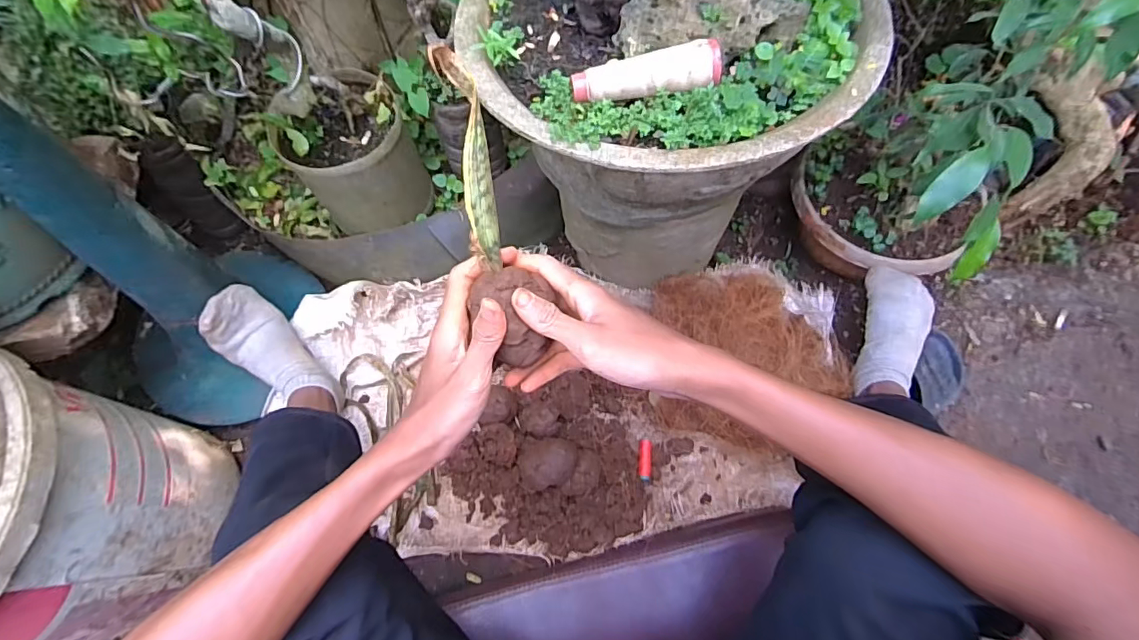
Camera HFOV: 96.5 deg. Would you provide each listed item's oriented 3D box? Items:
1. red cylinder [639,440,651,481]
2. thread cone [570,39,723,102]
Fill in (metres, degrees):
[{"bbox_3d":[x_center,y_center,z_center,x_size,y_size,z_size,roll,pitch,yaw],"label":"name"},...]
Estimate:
[{"bbox_3d":[0.108,0.200,0.730,0.017,0.012,0.059,4,66,5],"label":"red cylinder"},{"bbox_3d":[0.061,-0.200,0.409,0.117,0.025,0.028,-5,65,1],"label":"thread cone"}]

